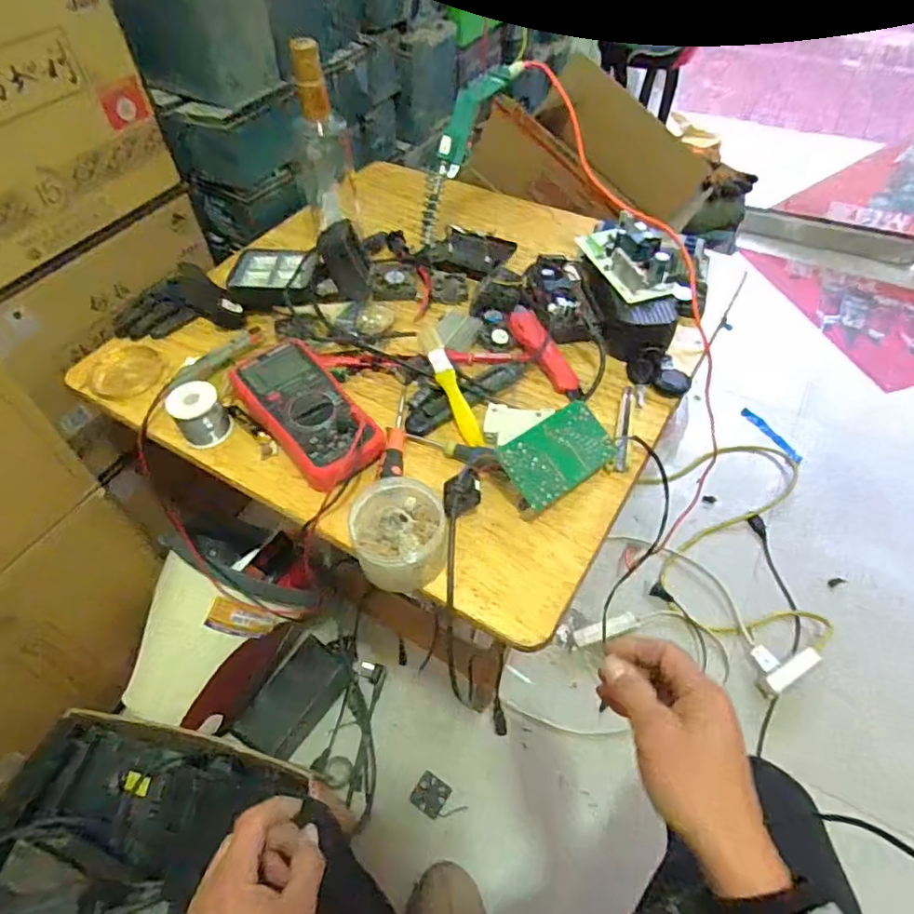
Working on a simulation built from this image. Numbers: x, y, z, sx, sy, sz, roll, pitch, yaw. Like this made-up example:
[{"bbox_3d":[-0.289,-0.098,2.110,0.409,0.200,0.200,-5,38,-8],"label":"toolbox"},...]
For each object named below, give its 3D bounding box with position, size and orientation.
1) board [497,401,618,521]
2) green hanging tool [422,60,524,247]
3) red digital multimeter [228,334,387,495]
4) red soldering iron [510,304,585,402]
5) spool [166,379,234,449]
[{"bbox_3d":[0.098,-0.001,0.583,0.127,0.023,0.071,-31,82,-27],"label":"board"},{"bbox_3d":[0.006,-0.402,0.764,0.032,0.241,0.063,42,25,30],"label":"green hanging tool"},{"bbox_3d":[-0.160,-0.050,0.617,0.097,0.036,0.206,-31,56,-20],"label":"red digital multimeter"},{"bbox_3d":[0.105,-0.123,0.690,0.030,0.018,0.138,-25,70,-16],"label":"red soldering iron"},{"bbox_3d":[-0.281,-0.048,0.634,0.055,0.051,0.055,-29,55,-19],"label":"spool"}]

